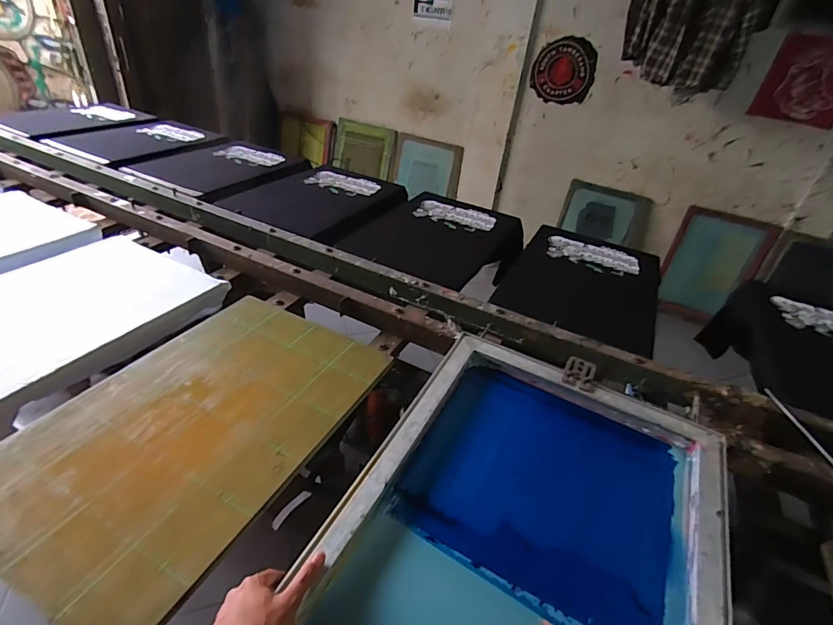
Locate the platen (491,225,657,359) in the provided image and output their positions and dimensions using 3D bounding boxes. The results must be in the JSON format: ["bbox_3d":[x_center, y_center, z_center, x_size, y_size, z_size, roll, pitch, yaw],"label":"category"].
[{"bbox_3d":[0.513,-0.108,1.292,0.399,0.037,0.594,19,35,20],"label":"platen"}]

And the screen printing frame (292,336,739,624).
[{"bbox_3d":[0.145,0.317,0.568,0.468,0.047,0.678,21,40,19],"label":"screen printing frame"}]

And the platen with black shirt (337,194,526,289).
[{"bbox_3d":[0.096,-0.267,1.469,0.492,0.055,0.558,19,35,19],"label":"platen with black shirt"}]

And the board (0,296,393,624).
[{"bbox_3d":[-0.356,0.170,0.729,0.399,0.019,0.584,19,35,19],"label":"board"}]

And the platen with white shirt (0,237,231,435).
[{"bbox_3d":[-0.806,0.020,0.906,0.450,0.092,0.623,18,40,20],"label":"platen with white shirt"}]

